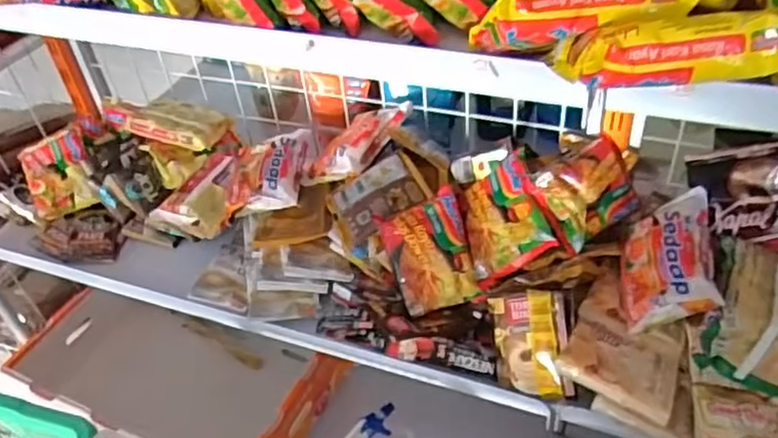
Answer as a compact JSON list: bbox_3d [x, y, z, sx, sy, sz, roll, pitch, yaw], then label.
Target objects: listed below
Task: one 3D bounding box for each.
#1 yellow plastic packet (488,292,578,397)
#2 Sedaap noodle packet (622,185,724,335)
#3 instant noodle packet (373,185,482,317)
[{"bbox_3d":[0.152,0.135,0.704,0.082,0.111,0.012,-10,-6,31],"label":"yellow plastic packet"},{"bbox_3d":[0.296,0.039,0.706,0.098,0.029,0.142,-23,43,39],"label":"Sedaap noodle packet"},{"bbox_3d":[0.049,0.038,0.762,0.095,0.018,0.129,-20,78,-2],"label":"instant noodle packet"}]

